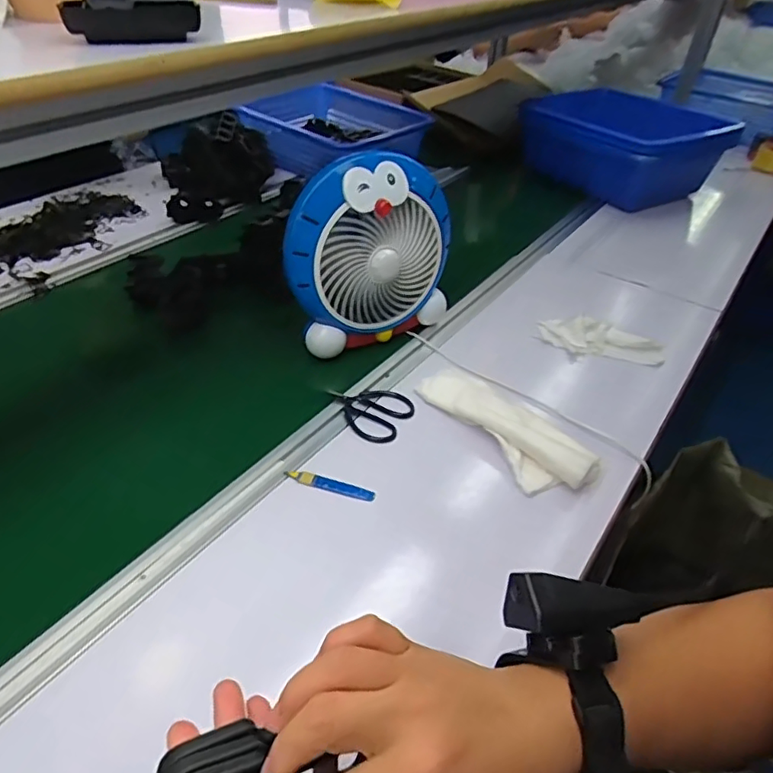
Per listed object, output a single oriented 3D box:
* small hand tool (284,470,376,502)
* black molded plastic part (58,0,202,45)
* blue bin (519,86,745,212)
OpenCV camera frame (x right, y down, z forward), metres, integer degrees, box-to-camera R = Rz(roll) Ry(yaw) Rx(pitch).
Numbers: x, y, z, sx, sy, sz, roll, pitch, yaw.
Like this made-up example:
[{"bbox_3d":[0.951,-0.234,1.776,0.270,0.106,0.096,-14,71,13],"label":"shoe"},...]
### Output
[{"bbox_3d":[-0.061,0.104,0.608,0.099,0.004,0.014,12,42,10],"label":"small hand tool"},{"bbox_3d":[-0.217,-0.318,0.487,0.107,0.039,0.024,-10,43,-14],"label":"black molded plastic part"},{"bbox_3d":[0.554,-0.550,1.296,0.379,0.161,0.356,-17,45,-22],"label":"blue bin"}]

